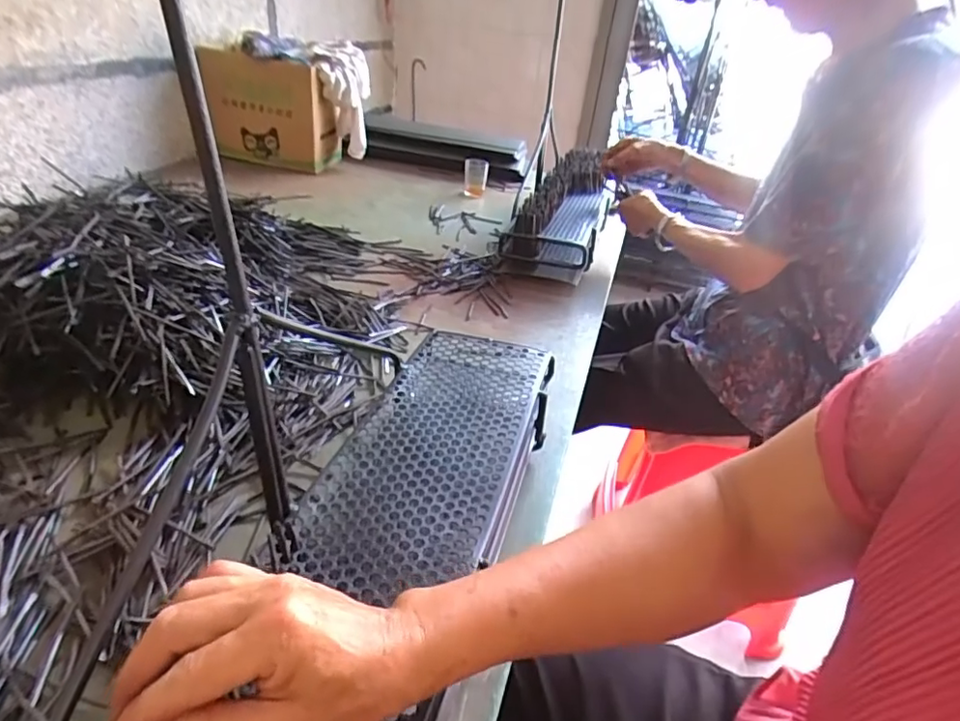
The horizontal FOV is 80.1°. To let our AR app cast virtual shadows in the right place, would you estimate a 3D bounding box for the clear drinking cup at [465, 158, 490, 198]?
[{"bbox_3d":[-0.011,-0.421,1.327,0.053,0.090,0.048,-2,34,-13],"label":"clear drinking cup"}]

